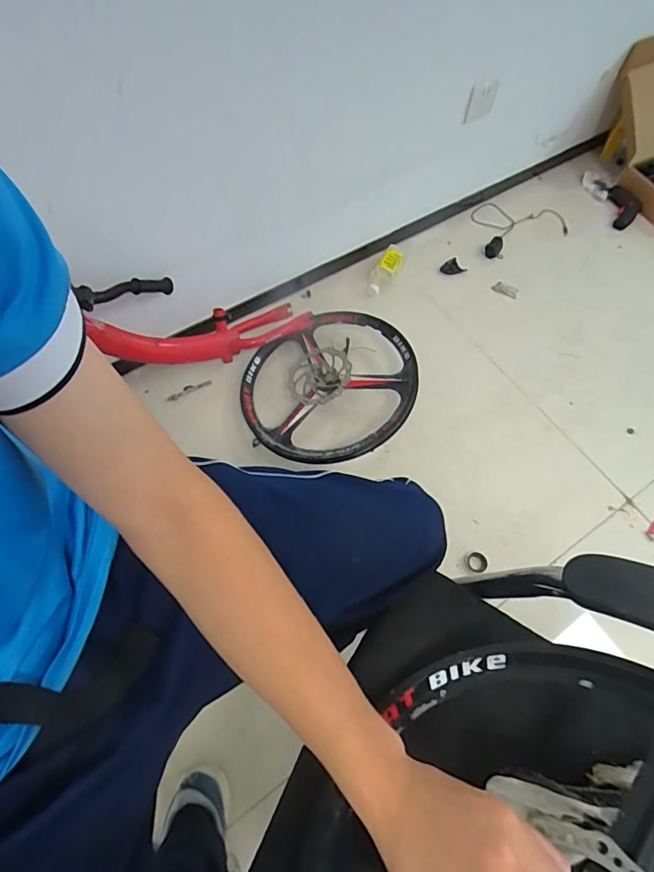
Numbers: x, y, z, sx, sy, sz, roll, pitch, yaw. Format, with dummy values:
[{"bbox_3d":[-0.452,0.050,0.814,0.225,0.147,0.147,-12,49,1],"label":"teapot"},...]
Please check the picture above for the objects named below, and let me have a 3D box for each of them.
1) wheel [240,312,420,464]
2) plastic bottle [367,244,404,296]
[{"bbox_3d":[0.012,-0.111,1.094,0.414,0.110,0.373,-33,70,-16],"label":"wheel"},{"bbox_3d":[0.168,-0.472,1.303,0.059,0.051,0.185,27,67,11],"label":"plastic bottle"}]

